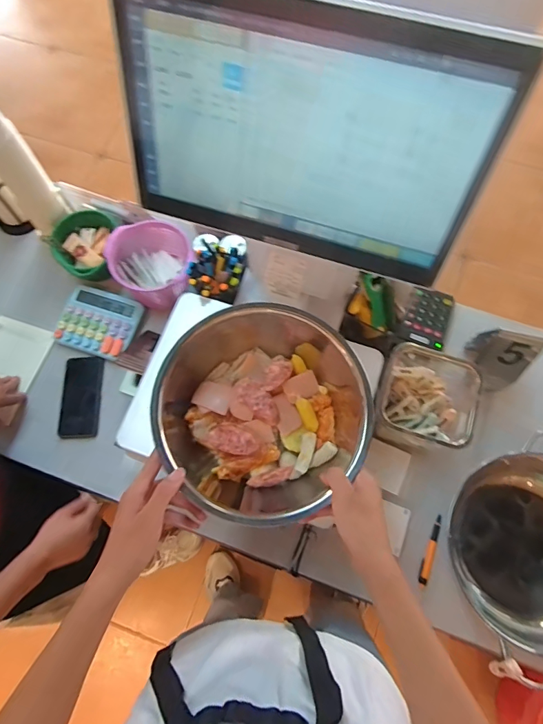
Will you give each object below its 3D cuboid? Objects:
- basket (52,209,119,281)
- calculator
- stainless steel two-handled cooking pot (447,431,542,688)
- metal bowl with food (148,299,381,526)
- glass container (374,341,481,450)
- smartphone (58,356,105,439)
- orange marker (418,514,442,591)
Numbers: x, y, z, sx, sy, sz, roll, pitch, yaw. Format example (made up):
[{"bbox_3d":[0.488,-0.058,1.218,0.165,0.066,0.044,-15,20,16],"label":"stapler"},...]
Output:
[{"bbox_3d":[-0.391,-0.240,0.923,0.125,0.070,0.145,6,71,3],"label":"basket"},{"bbox_3d":[-0.358,-0.083,0.913,0.148,0.032,0.134,17,72,7],"label":"calculator"},{"bbox_3d":[0.433,0.310,0.735,0.292,0.125,0.280,0,71,1],"label":"stainless steel two-handled cooking pot"},{"bbox_3d":[-0.005,0.066,0.590,0.268,0.121,0.254,0,71,1],"label":"metal bowl with food"},{"bbox_3d":[0.271,0.061,0.787,0.156,0.123,0.165,20,72,8],"label":"glass container"},{"bbox_3d":[-0.378,0.069,0.881,0.079,0.016,0.162,1,71,1],"label":"smartphone"},{"bbox_3d":[0.281,0.335,0.780,0.017,0.009,0.127,19,72,7],"label":"orange marker"}]

